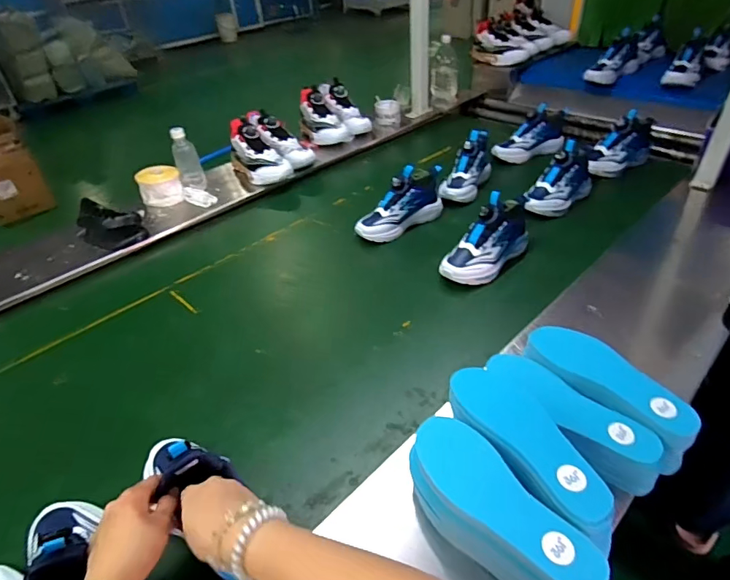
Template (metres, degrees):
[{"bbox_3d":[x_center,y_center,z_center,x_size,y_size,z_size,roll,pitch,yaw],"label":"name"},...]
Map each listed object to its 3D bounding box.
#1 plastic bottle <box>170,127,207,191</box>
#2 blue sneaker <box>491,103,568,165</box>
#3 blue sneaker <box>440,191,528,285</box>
[{"bbox_3d":[-0.463,-0.332,1.206,0.065,0.147,0.058,-20,44,-13],"label":"plastic bottle"},{"bbox_3d":[0.470,-0.432,1.281,0.217,0.130,0.086,-10,42,-2],"label":"blue sneaker"},{"bbox_3d":[0.242,-0.098,0.899,0.196,0.122,0.085,-32,48,-25],"label":"blue sneaker"}]

